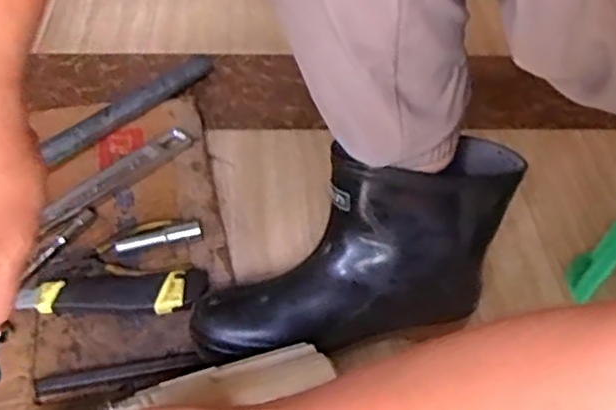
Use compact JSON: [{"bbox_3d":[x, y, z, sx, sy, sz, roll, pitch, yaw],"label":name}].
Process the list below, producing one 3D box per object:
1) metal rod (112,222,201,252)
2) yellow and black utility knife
[{"bbox_3d":[-0.141,0.030,0.629,0.079,0.014,0.015,-11,49,-15],"label":"metal rod"},{"bbox_3d":[-0.166,0.078,0.576,0.155,0.018,0.037,-3,48,-9],"label":"yellow and black utility knife"}]

